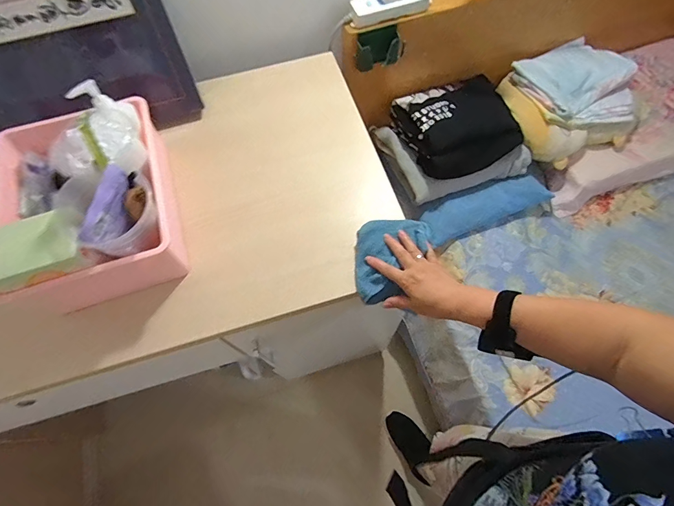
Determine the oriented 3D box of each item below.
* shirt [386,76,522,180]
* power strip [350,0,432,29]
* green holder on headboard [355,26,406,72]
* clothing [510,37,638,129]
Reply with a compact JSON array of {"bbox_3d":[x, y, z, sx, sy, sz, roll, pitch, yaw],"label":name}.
[{"bbox_3d":[0.315,-0.330,0.961,0.285,0.126,0.232,-14,61,-7],"label":"shirt"},{"bbox_3d":[0.117,-0.546,0.812,0.185,0.035,0.060,-18,61,-10],"label":"power strip"},{"bbox_3d":[0.099,-0.457,0.825,0.109,0.090,0.022,-15,61,-8],"label":"green holder on headboard"},{"bbox_3d":[0.631,-0.446,0.980,0.269,0.091,0.260,-19,61,-10],"label":"clothing"}]

